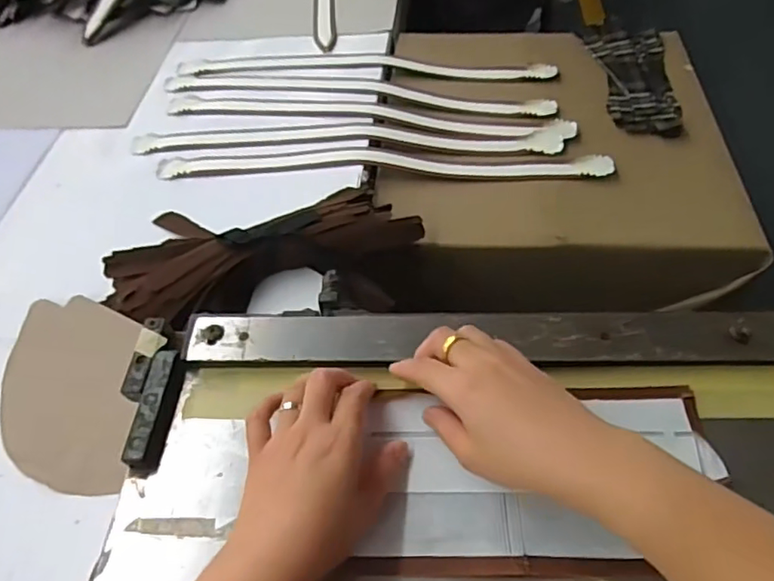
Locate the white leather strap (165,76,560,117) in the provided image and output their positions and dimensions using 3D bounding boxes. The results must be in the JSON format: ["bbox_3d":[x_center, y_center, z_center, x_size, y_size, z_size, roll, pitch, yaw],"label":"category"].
[{"bbox_3d":[-0.047,-0.289,0.843,0.564,0.012,0.055,6,53,6],"label":"white leather strap"}]

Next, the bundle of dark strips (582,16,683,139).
[{"bbox_3d":[0.353,-0.317,0.836,0.107,0.016,0.276,5,53,5],"label":"bundle of dark strips"}]

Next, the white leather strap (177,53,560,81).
[{"bbox_3d":[-0.034,-0.338,0.871,0.551,0.013,0.056,2,53,3],"label":"white leather strap"}]

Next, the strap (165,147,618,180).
[{"bbox_3d":[-0.008,-0.164,0.734,0.557,0.020,0.050,1,53,2],"label":"strap"}]

